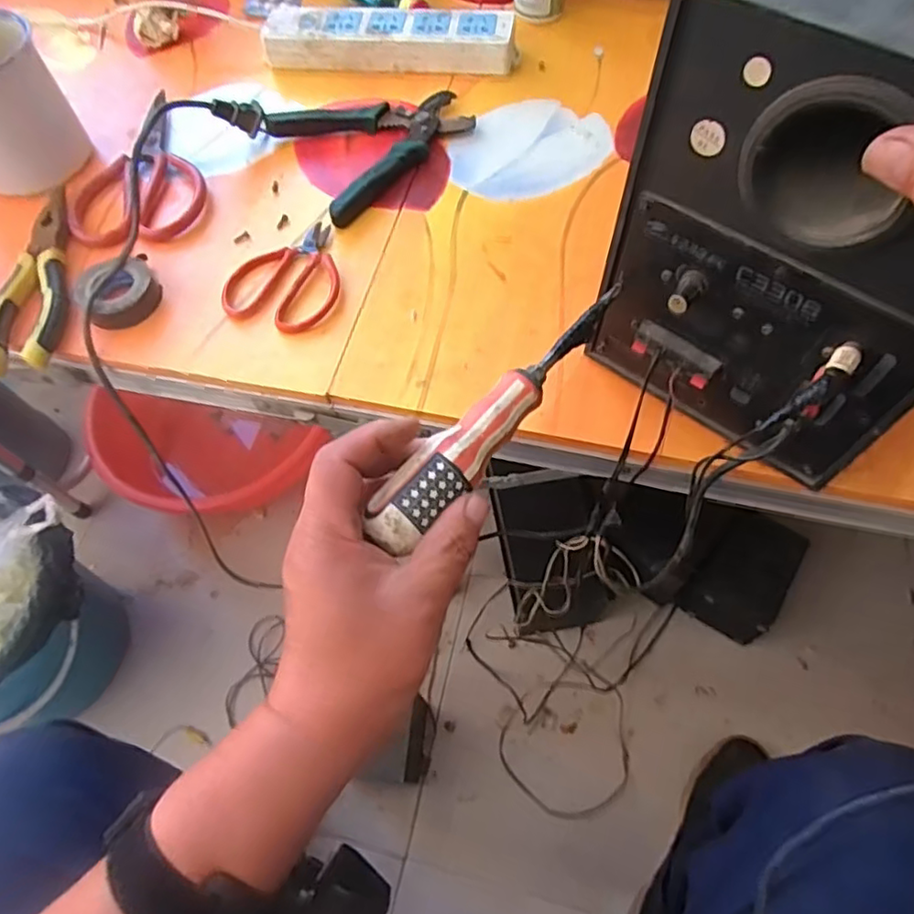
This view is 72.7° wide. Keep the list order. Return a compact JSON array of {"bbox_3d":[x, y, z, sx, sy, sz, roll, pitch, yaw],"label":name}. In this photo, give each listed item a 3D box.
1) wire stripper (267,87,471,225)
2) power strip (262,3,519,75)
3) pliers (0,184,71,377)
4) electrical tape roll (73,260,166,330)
[{"bbox_3d":[-0.065,-0.271,0.525,0.153,0.020,0.133,-30,64,-12],"label":"wire stripper"},{"bbox_3d":[-0.062,-0.387,0.572,0.228,0.030,0.049,6,62,6],"label":"power strip"},{"bbox_3d":[-0.311,-0.132,0.463,0.050,0.019,0.166,-9,62,-2],"label":"pliers"},{"bbox_3d":[-0.244,-0.119,0.452,0.053,0.024,0.045,-35,65,-15],"label":"electrical tape roll"}]

